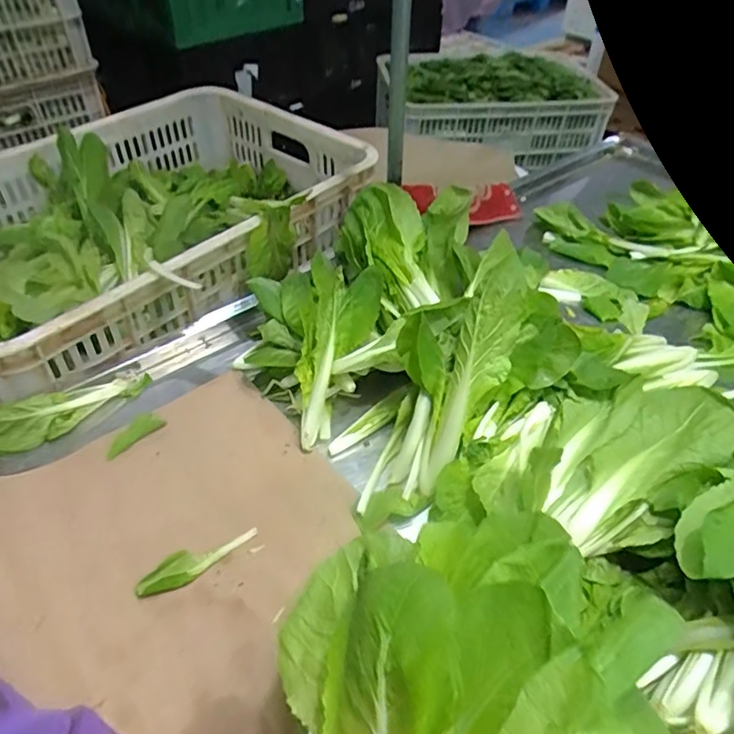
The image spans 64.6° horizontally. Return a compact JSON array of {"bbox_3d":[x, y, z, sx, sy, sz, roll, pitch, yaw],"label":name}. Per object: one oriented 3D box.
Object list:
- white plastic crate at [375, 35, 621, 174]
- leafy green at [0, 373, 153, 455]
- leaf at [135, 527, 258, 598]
[{"bbox_3d":[0.337,-0.737,1.603,0.556,0.203,0.404,-7,45,-8],"label":"white plastic crate"},{"bbox_3d":[-0.289,0.039,0.552,0.162,0.030,0.032,-24,50,-24],"label":"leafy green"},{"bbox_3d":[-0.135,0.154,0.464,0.097,0.006,0.026,-24,50,-24],"label":"leaf"}]

